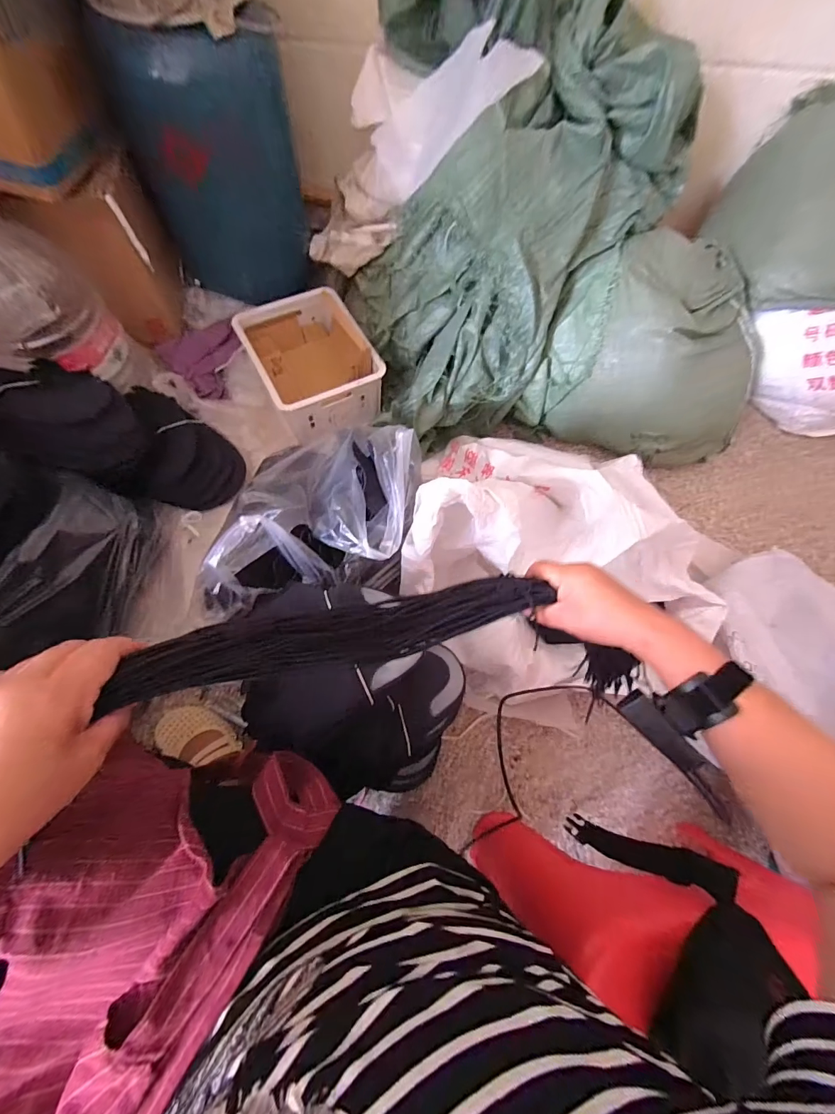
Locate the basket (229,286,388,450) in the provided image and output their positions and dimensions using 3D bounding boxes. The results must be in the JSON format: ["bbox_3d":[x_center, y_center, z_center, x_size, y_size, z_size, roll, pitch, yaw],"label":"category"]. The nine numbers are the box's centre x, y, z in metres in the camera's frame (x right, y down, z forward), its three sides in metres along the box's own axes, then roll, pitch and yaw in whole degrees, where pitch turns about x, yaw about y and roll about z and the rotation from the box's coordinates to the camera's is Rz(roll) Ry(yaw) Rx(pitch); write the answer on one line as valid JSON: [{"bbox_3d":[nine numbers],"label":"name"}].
[{"bbox_3d":[-0.244,-0.442,0.930,0.243,0.148,0.312,-32,74,-13],"label":"basket"}]

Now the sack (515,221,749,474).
[{"bbox_3d":[0.531,-0.445,0.896,0.495,0.279,0.353,17,69,4],"label":"sack"}]

